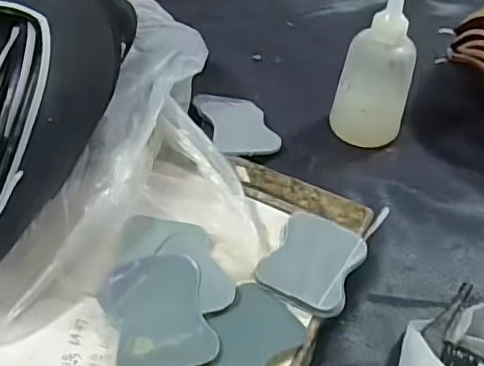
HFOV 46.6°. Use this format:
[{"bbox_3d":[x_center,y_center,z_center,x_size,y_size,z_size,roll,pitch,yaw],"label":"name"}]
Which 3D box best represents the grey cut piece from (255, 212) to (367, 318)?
[{"bbox_3d":[0.050,0.054,0.395,0.059,0.006,0.079,20,46,18],"label":"grey cut piece"}]

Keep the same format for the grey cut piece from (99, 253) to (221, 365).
[{"bbox_3d":[-0.050,0.079,0.340,0.058,0.008,0.072,-8,62,-20],"label":"grey cut piece"}]

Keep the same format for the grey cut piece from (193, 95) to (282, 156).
[{"bbox_3d":[-0.006,-0.057,0.510,0.058,0.014,0.095,-10,46,-14],"label":"grey cut piece"}]

